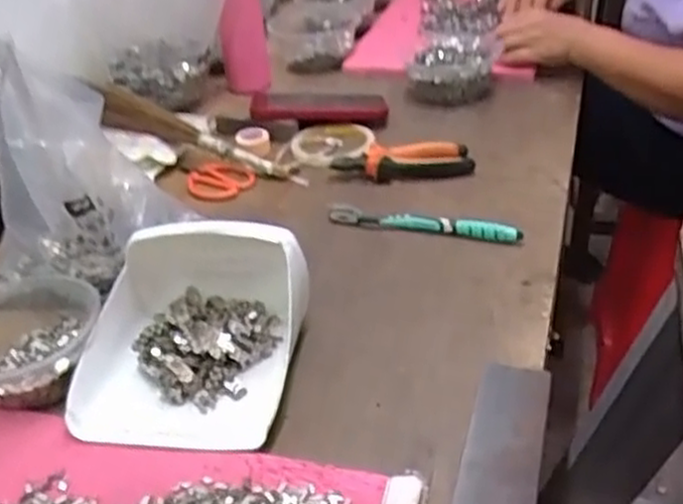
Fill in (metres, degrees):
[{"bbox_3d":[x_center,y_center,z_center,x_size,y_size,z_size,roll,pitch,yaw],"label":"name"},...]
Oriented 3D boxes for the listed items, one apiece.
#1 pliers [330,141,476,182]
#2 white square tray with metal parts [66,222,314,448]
[{"bbox_3d":[0.068,-0.100,0.842,0.149,0.034,0.046,-2,34,1],"label":"pliers"},{"bbox_3d":[-0.111,0.049,0.574,0.161,0.085,0.182,2,34,7],"label":"white square tray with metal parts"}]

